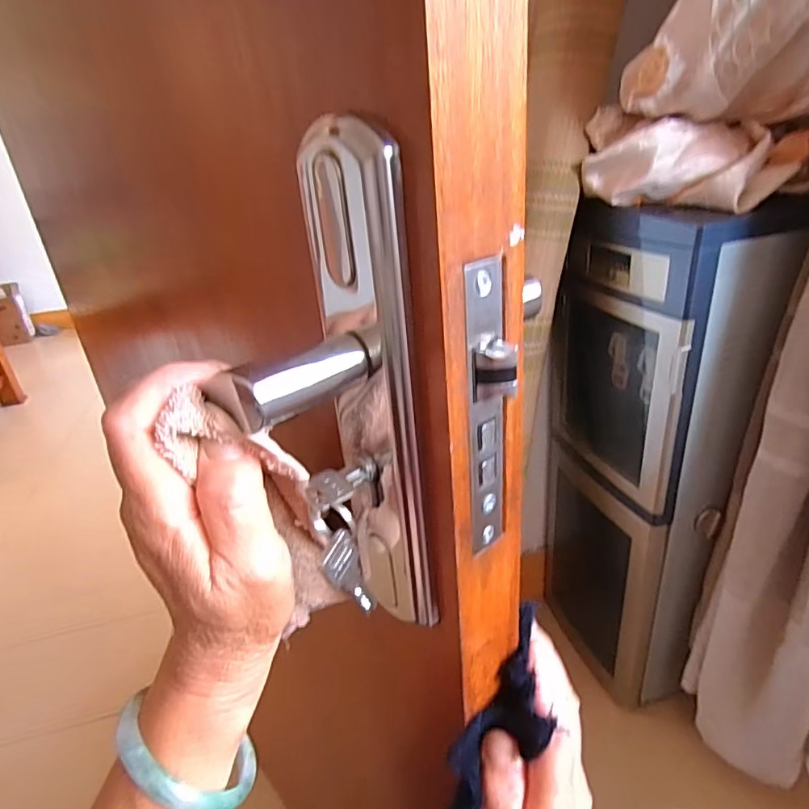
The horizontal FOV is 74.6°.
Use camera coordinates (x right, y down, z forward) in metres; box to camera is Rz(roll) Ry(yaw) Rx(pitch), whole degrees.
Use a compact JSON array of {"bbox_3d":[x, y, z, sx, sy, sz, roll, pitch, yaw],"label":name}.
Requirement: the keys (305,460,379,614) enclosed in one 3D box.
[{"bbox_3d":[-0.022,0.062,0.226,0.027,0.066,0.025,-8,27,-4],"label":"keys"}]

